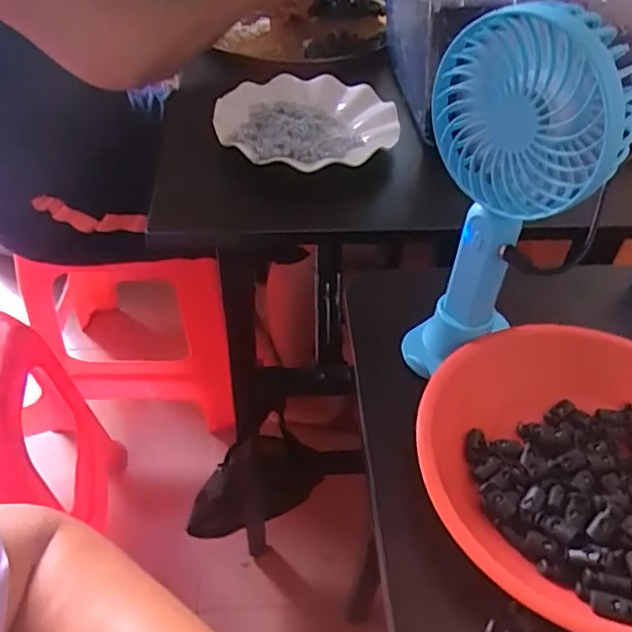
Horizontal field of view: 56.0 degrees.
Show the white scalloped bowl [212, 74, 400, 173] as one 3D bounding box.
[{"bbox_3d":[-0.011,-0.205,0.628,0.182,0.036,0.175,1,45,-1],"label":"white scalloped bowl"}]

